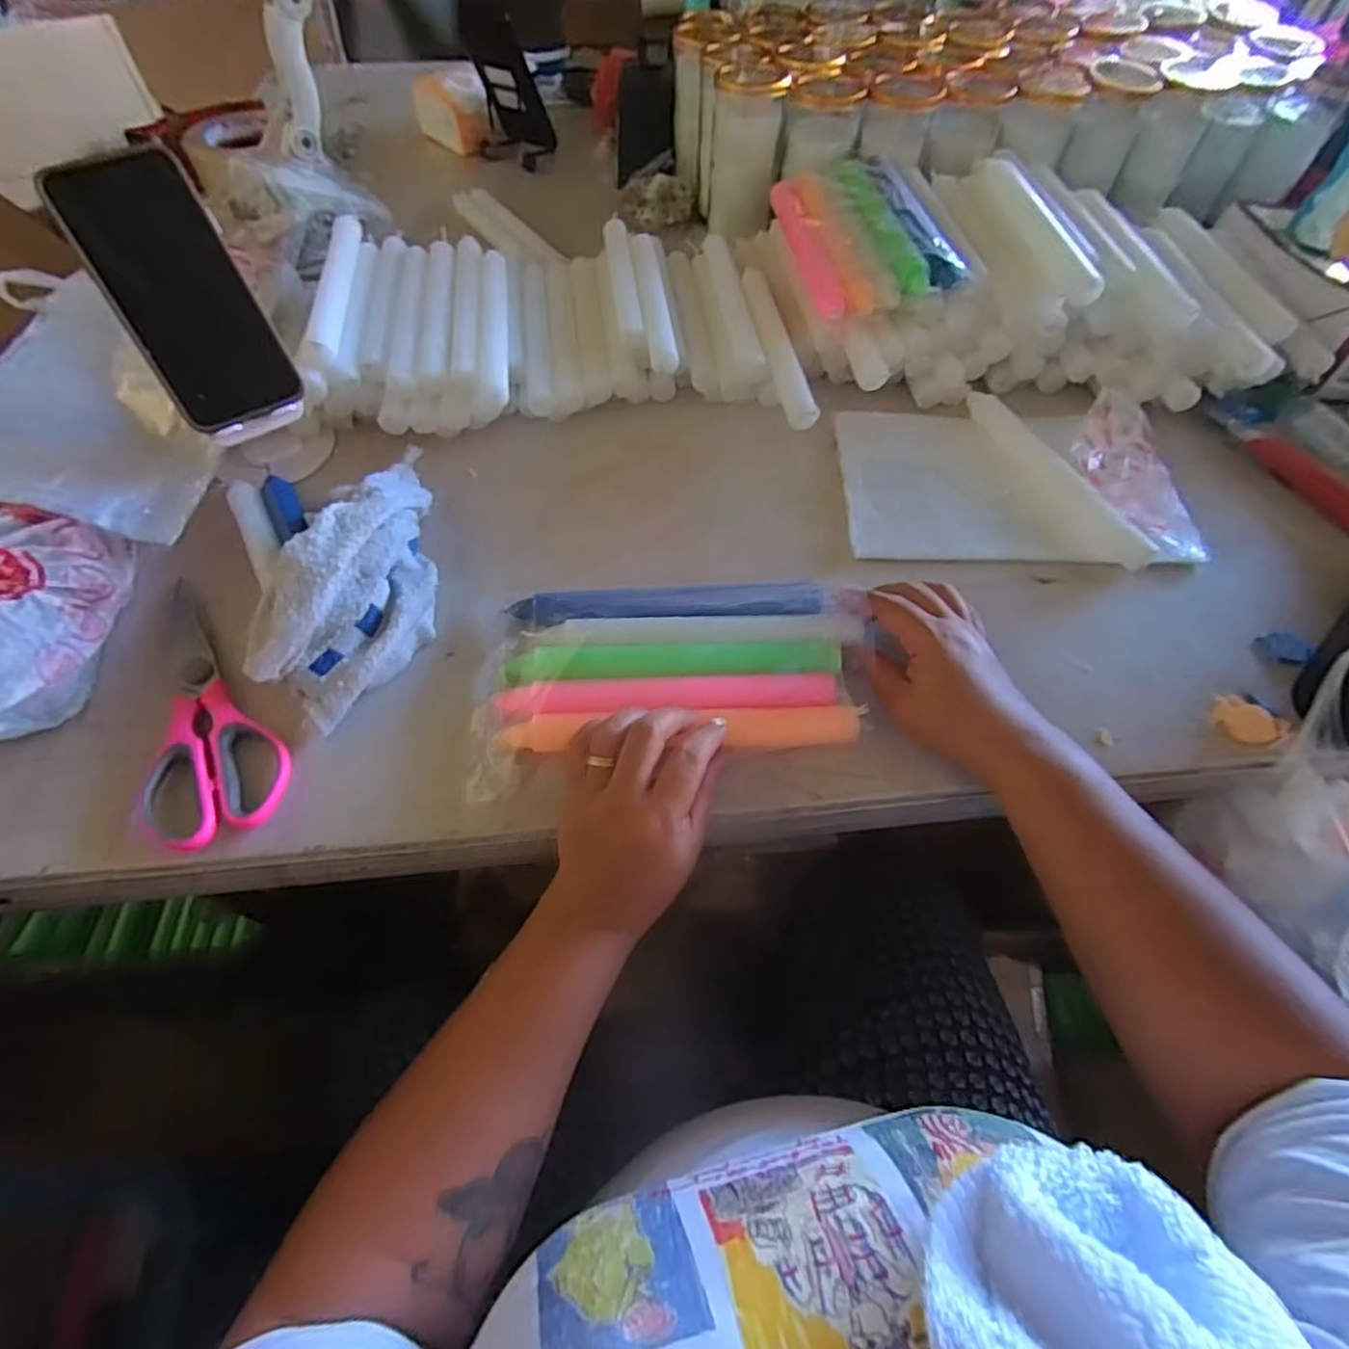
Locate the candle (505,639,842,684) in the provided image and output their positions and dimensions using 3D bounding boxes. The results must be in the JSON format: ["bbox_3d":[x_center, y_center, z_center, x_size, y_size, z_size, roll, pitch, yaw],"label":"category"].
[{"bbox_3d":[-0.001,-0.009,0.419,0.201,0.021,0.021,0,60,-1],"label":"candle"}]

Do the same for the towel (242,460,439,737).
[{"bbox_3d":[-0.198,-0.067,0.438,0.086,0.058,0.192,18,61,10],"label":"towel"}]

